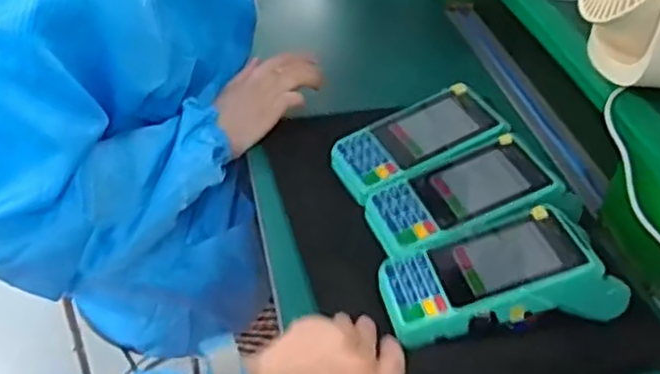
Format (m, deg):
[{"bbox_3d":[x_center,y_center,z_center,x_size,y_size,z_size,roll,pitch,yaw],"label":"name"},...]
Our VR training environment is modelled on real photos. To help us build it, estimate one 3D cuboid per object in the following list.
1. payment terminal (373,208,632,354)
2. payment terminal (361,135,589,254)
[{"bbox_3d":[0.124,0.061,0.512,0.169,0.049,0.079,-6,42,-10],"label":"payment terminal"},{"bbox_3d":[0.117,0.009,0.567,0.164,0.046,0.092,-14,44,-18],"label":"payment terminal"}]

